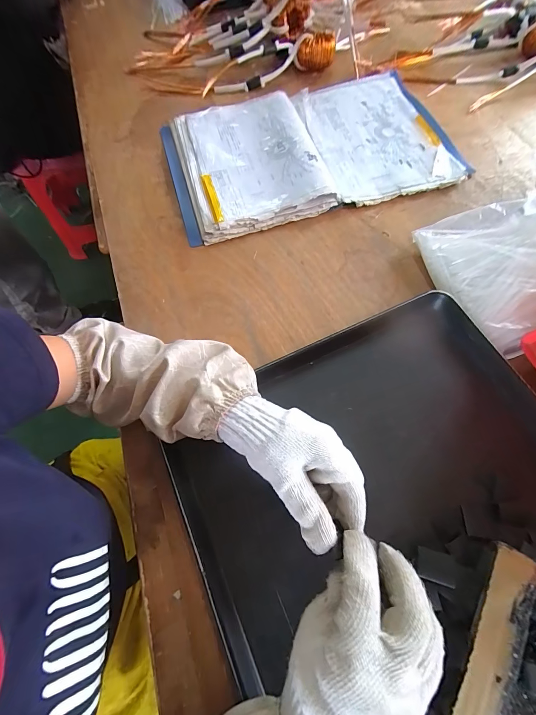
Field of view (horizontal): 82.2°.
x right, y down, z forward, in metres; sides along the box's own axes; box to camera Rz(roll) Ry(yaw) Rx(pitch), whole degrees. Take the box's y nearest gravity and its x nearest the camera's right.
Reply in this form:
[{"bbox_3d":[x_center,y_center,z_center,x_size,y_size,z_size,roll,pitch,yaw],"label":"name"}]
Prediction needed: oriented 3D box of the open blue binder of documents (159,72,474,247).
[{"bbox_3d":[0.061,-0.373,0.533,0.469,0.031,0.309,-15,68,-4],"label":"open blue binder of documents"}]

